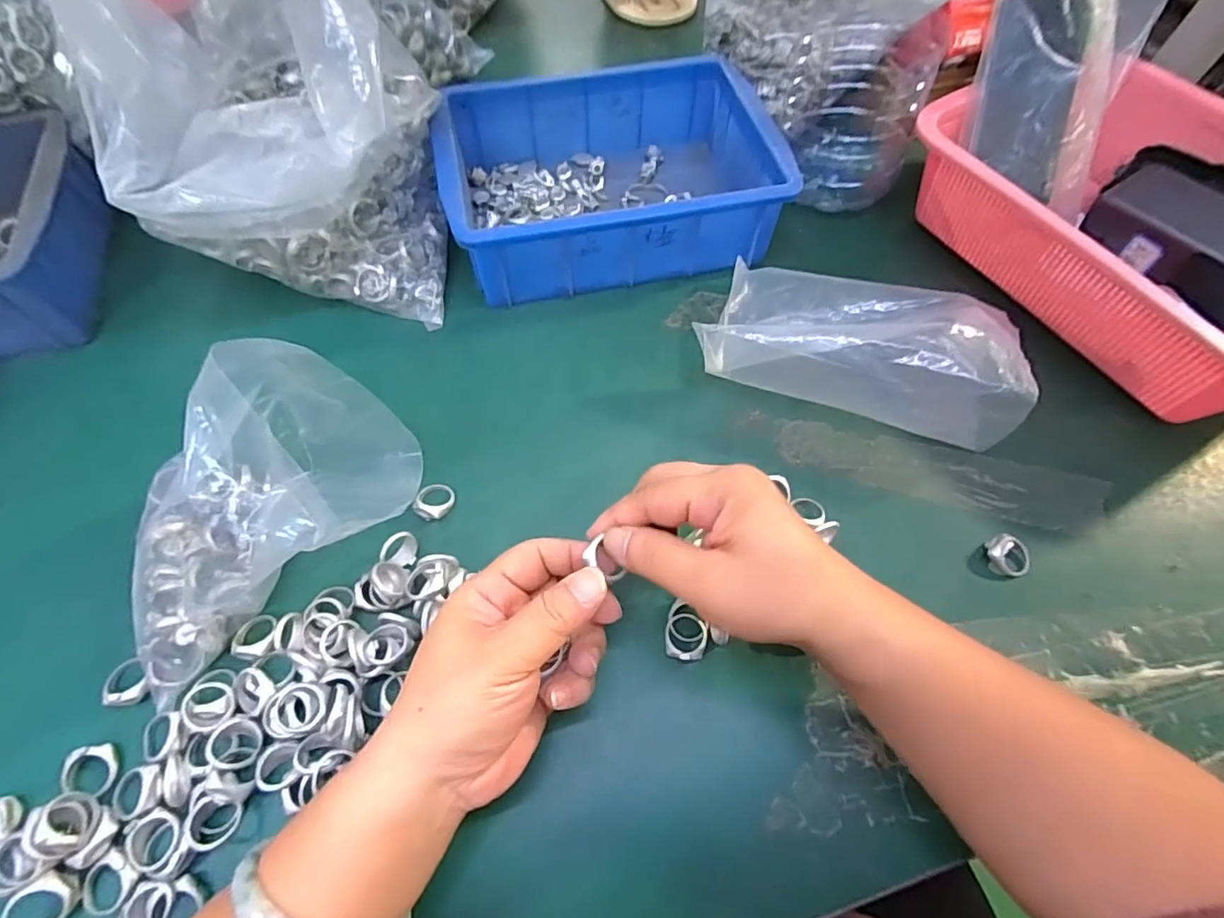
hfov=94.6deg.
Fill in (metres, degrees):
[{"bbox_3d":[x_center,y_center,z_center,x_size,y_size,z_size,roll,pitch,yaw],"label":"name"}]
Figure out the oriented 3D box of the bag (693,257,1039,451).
[{"bbox_3d":[0.161,-0.084,0.378,0.189,0.065,0.121,16,61,8],"label":"bag"}]

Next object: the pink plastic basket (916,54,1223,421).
[{"bbox_3d":[0.380,-0.157,0.408,0.214,0.089,0.291,-24,63,-14],"label":"pink plastic basket"}]

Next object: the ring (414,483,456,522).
[{"bbox_3d":[-0.107,0.025,0.342,0.021,0.006,0.025,33,49,4],"label":"ring"}]

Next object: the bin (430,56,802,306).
[{"bbox_3d":[-0.004,-0.217,0.445,0.237,0.079,0.170,-9,61,-6],"label":"bin"}]

